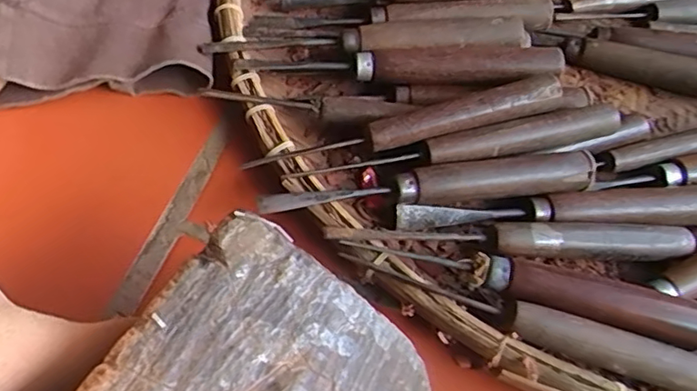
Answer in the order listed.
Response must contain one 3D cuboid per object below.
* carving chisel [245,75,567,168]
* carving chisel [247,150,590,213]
[{"bbox_3d":[0.033,-0.036,0.290,0.163,0.013,0.020,-13,62,-16],"label":"carving chisel"},{"bbox_3d":[0.044,-0.002,0.286,0.171,0.021,0.021,-8,61,-13],"label":"carving chisel"}]

